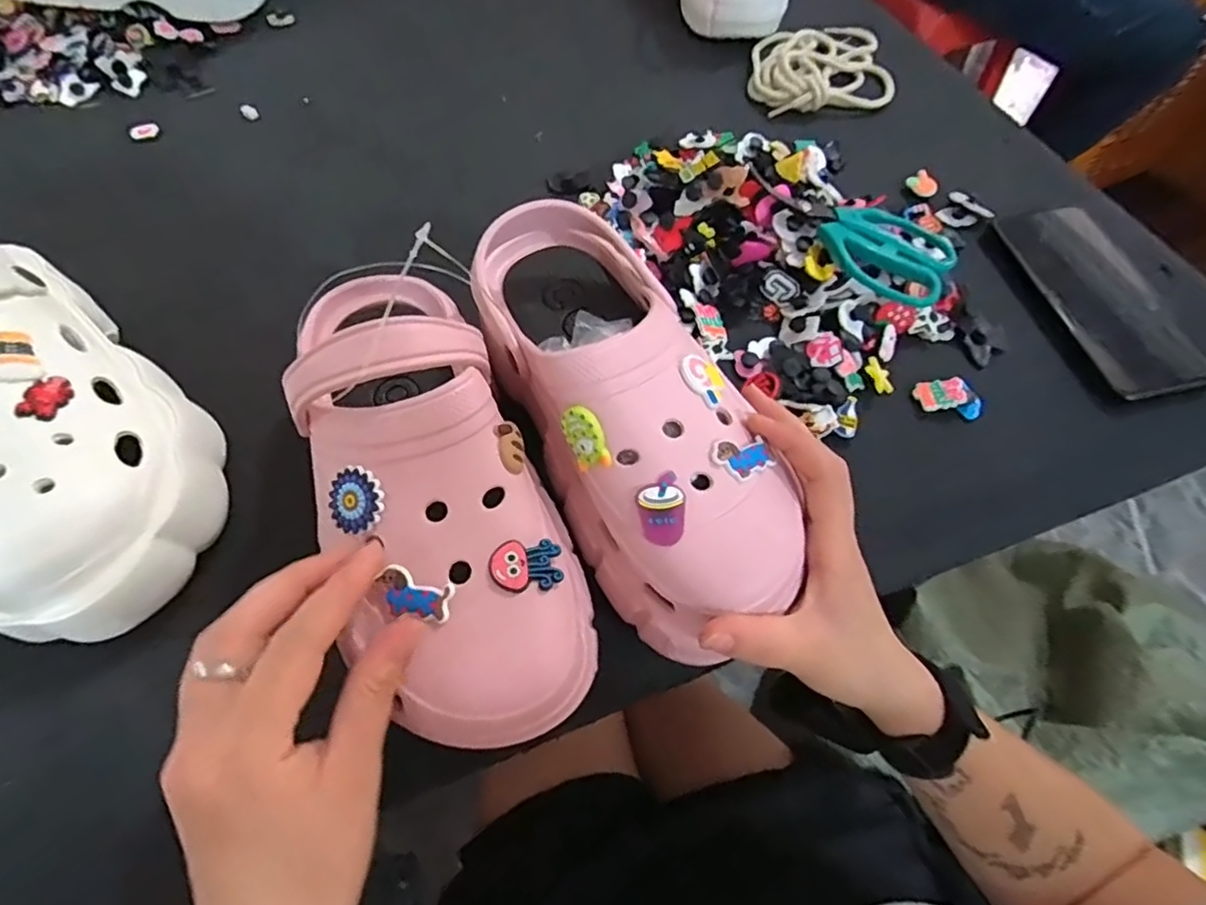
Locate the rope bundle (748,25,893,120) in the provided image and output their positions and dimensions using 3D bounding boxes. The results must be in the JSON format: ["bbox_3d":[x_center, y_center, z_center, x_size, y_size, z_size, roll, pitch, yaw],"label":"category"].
[{"bbox_3d":[0.195,-0.358,0.550,0.122,0.015,0.136,1,61,-1],"label":"rope bundle"}]

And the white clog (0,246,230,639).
[{"bbox_3d":[-0.307,-0.028,0.313,0.252,0.119,0.123,40,68,19],"label":"white clog"}]

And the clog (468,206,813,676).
[{"bbox_3d":[0.016,-0.026,0.282,0.095,0.085,0.209,-23,64,-13],"label":"clog"}]

